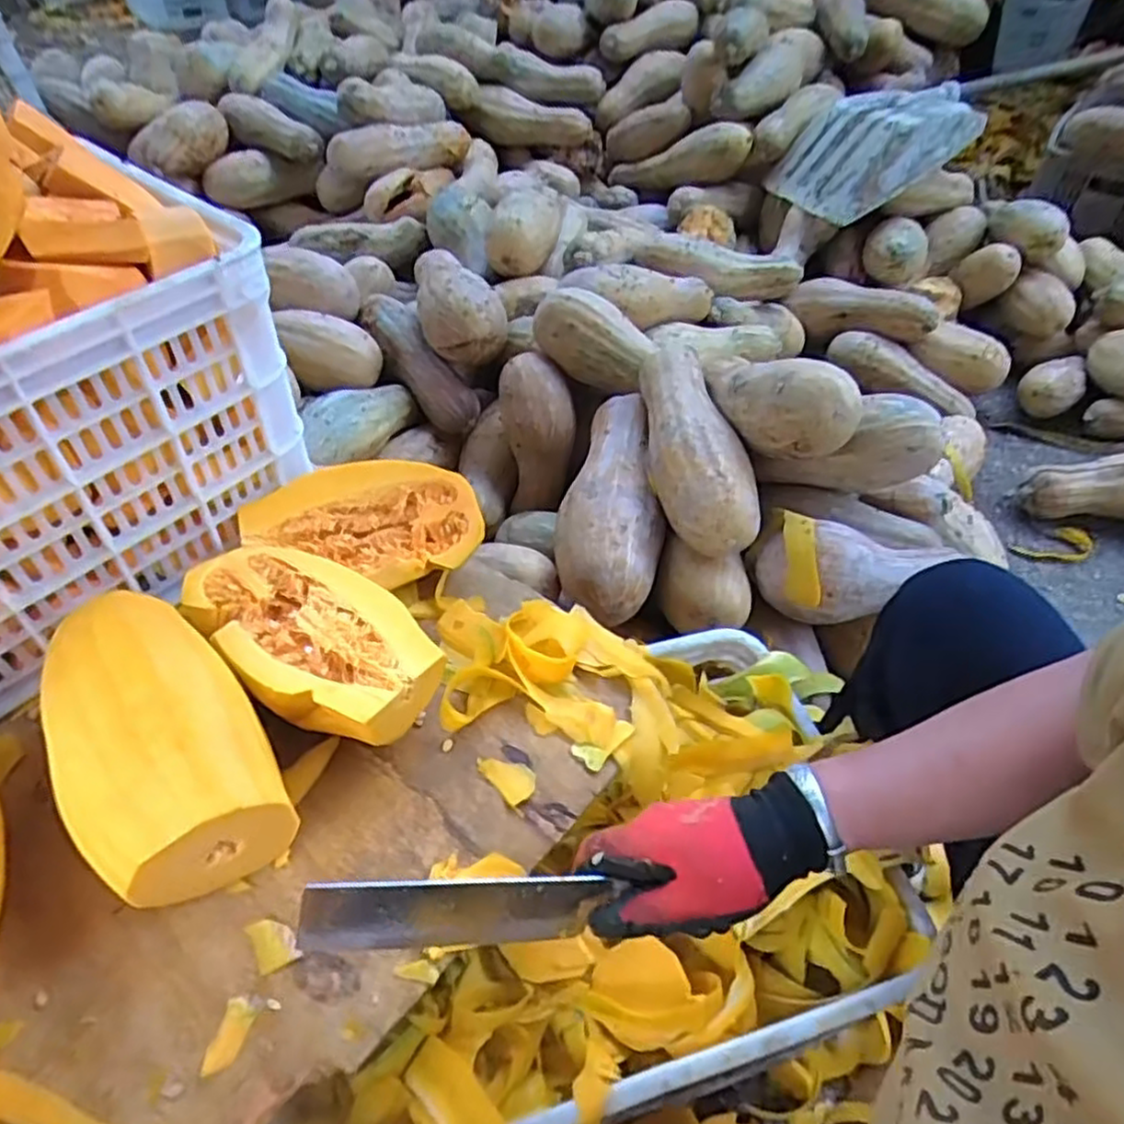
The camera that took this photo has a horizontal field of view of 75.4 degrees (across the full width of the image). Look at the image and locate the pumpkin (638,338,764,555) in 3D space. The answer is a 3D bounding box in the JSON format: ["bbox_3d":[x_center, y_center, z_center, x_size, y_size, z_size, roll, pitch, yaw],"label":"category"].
[{"bbox_3d":[0.172,-0.147,0.966,0.117,0.116,0.322,-12,56,2],"label":"pumpkin"}]

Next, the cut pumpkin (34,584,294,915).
[{"bbox_3d":[-0.286,0.123,0.511,0.123,0.109,0.197,-26,54,-24],"label":"cut pumpkin"}]

